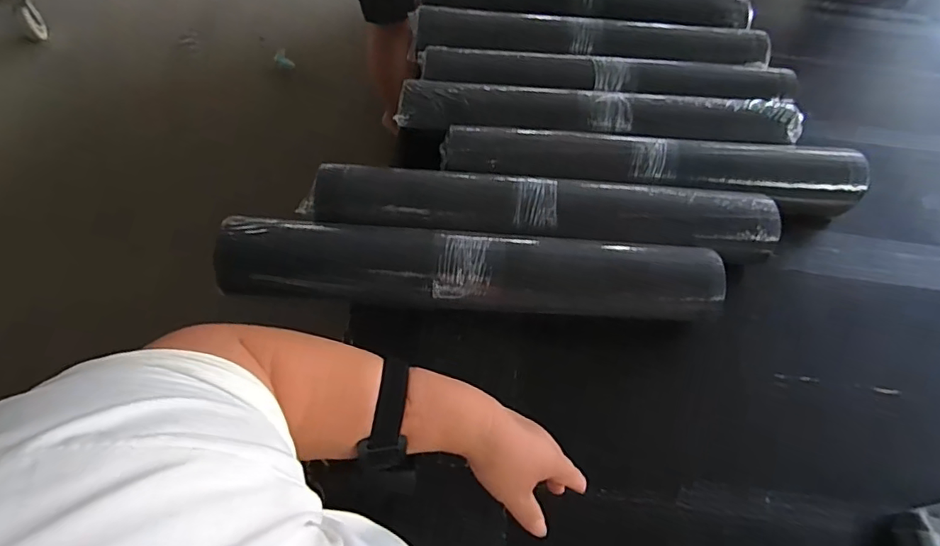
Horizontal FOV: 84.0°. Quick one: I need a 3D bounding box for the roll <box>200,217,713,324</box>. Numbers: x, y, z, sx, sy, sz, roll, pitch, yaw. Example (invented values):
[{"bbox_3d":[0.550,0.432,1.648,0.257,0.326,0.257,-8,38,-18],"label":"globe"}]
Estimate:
[{"bbox_3d":[0.002,0.000,0.620,0.589,0.073,0.097,4,57,-2],"label":"roll"}]

